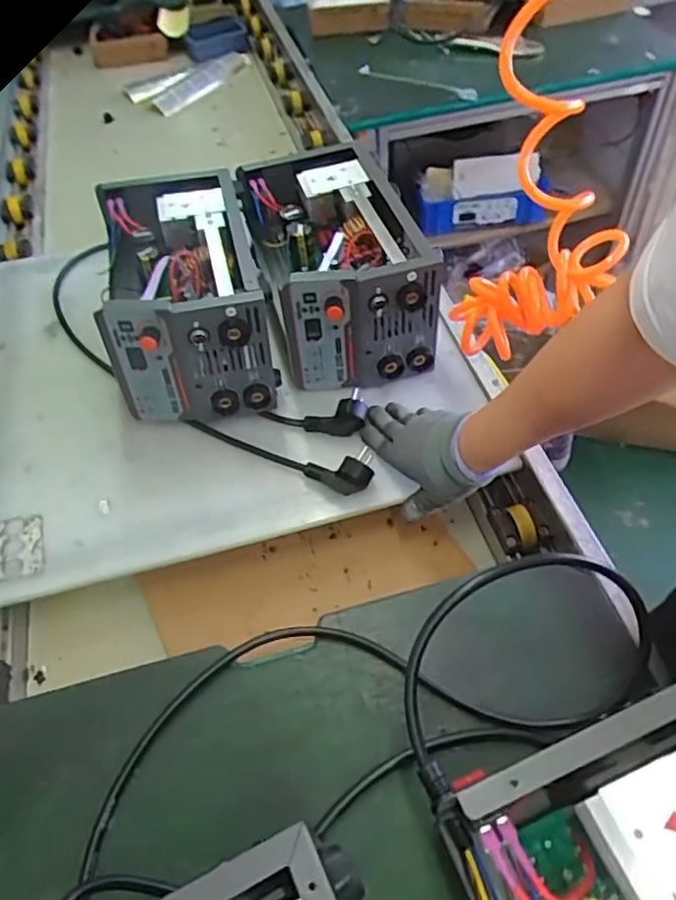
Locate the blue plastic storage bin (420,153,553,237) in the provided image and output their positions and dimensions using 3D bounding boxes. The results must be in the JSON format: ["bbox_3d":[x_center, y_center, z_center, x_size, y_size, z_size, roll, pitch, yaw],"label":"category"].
[{"bbox_3d":[0.343,-0.597,1.490,0.318,0.139,0.084,-13,52,-5],"label":"blue plastic storage bin"}]

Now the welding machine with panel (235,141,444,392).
[{"bbox_3d":[-0.006,-0.230,0.781,0.167,0.155,0.292,-16,53,-7],"label":"welding machine with panel"}]

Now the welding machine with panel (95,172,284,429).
[{"bbox_3d":[-0.178,-0.181,0.757,0.176,0.163,0.282,-14,52,-5],"label":"welding machine with panel"}]

